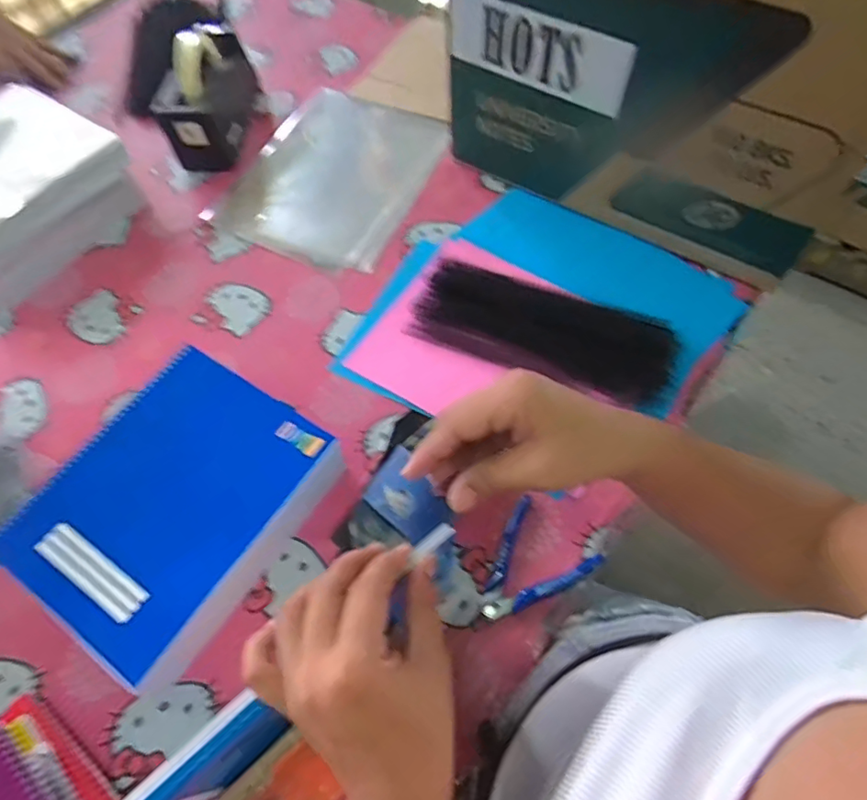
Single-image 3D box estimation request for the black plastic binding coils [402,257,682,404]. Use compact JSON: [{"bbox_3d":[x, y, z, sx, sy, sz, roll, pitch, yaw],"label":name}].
[{"bbox_3d":[0.117,-0.082,0.609,0.278,0.022,0.105,19,64,14],"label":"black plastic binding coils"}]

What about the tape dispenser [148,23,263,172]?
[{"bbox_3d":[-0.317,-0.438,0.781,0.085,0.130,0.208,-2,60,4],"label":"tape dispenser"}]

